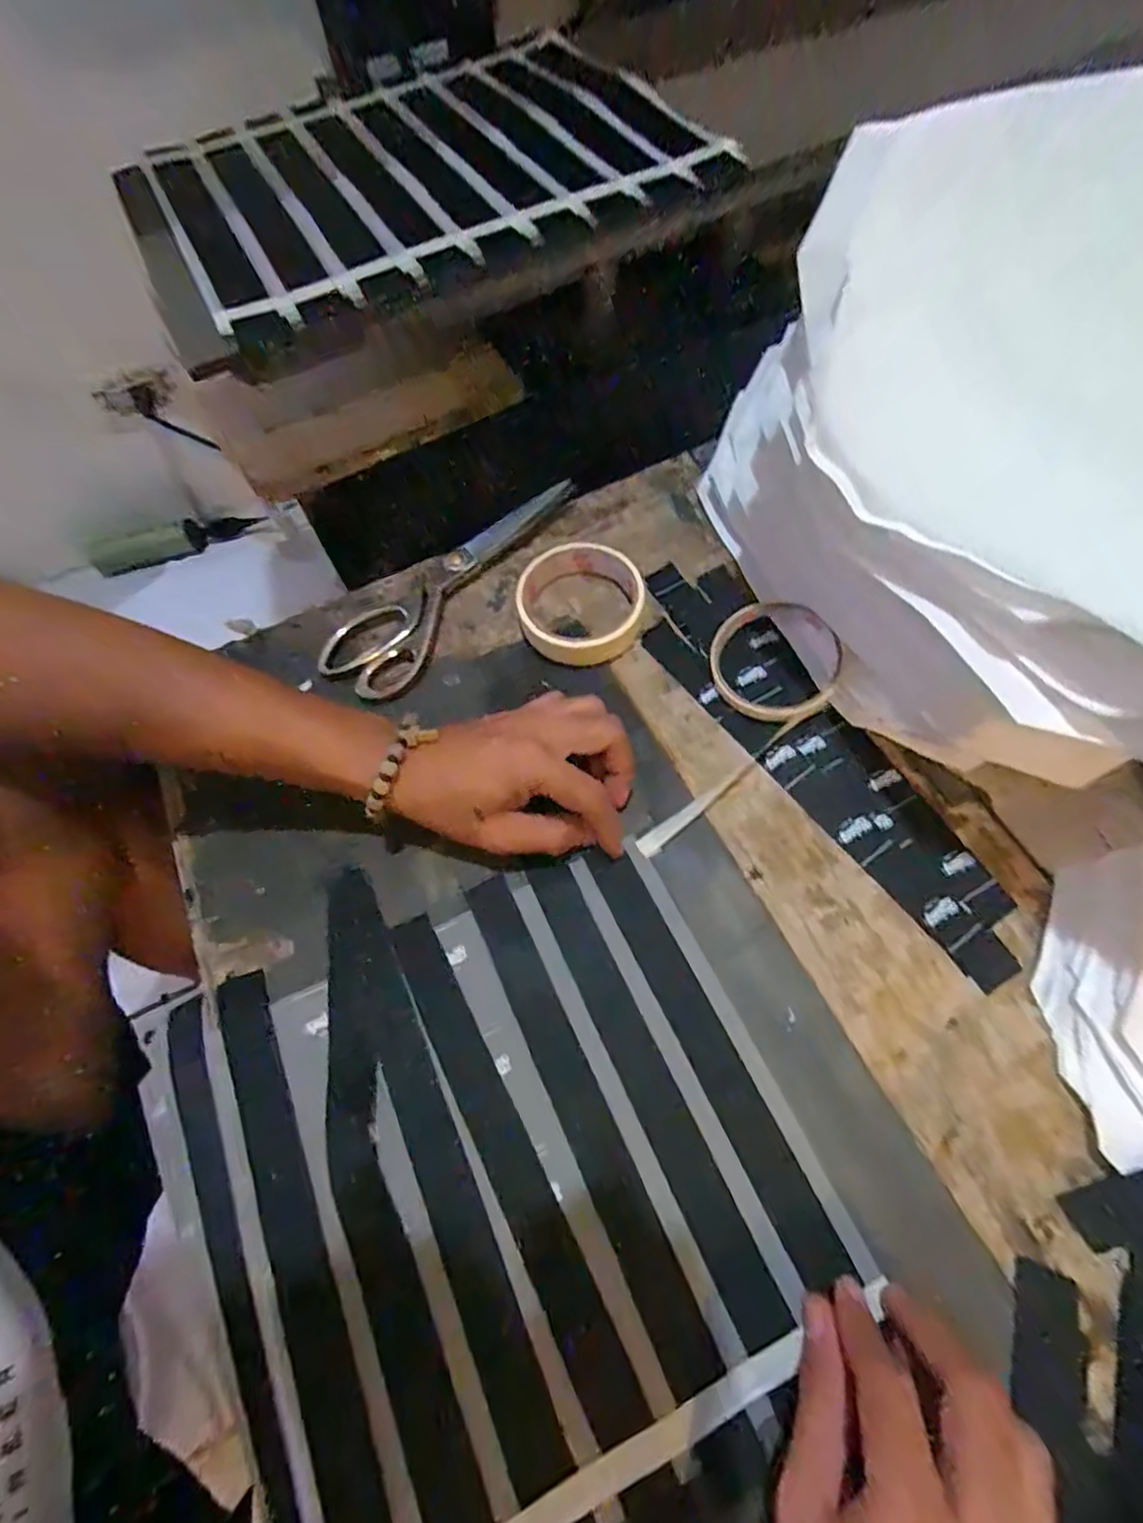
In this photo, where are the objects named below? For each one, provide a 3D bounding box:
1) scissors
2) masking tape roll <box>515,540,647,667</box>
[{"bbox_3d":[-0.090,-0.137,0.451,0.063,0.014,0.219,30,70,15],"label":"scissors"},{"bbox_3d":[0.006,-0.111,0.433,0.085,0.025,0.089,-1,65,2],"label":"masking tape roll"}]

